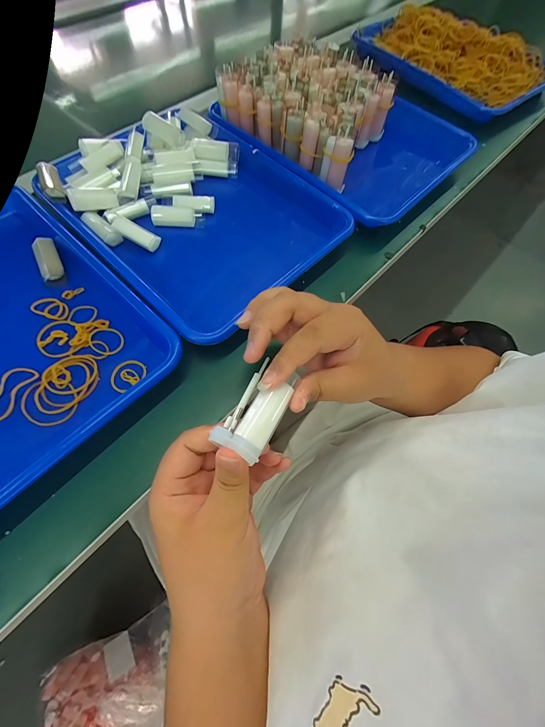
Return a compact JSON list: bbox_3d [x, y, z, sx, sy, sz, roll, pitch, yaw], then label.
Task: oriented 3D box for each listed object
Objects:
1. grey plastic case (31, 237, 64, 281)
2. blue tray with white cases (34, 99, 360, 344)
[{"bbox_3d":[-0.244,-0.114,0.319,0.021,0.015,0.054,-25,69,-13],"label":"grey plastic case"},{"bbox_3d":[-0.090,-0.185,0.355,0.306,0.046,0.248,42,70,15],"label":"blue tray with white cases"}]

